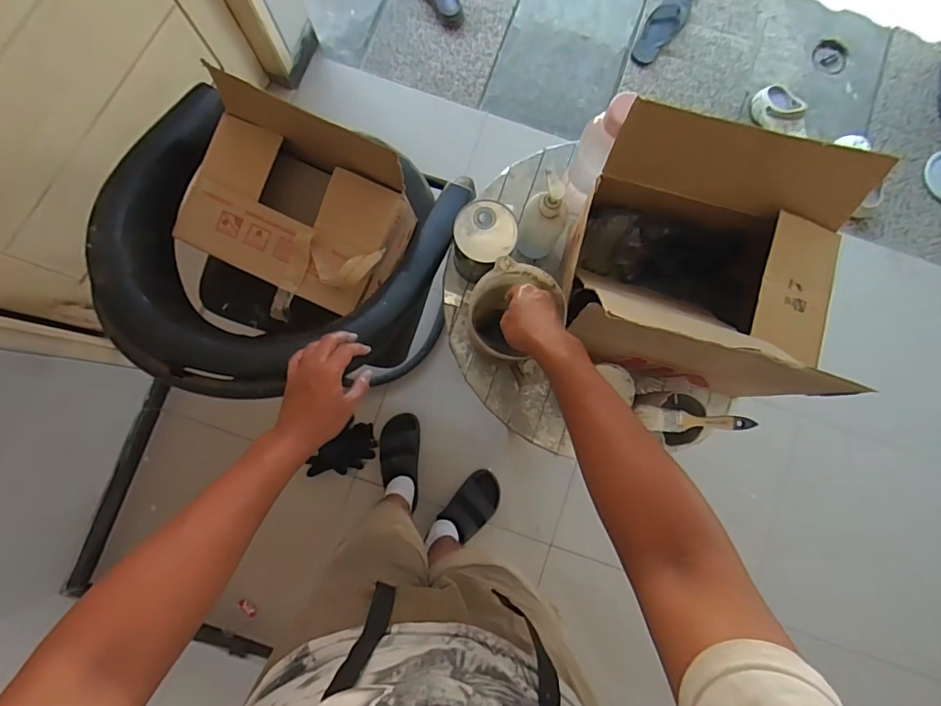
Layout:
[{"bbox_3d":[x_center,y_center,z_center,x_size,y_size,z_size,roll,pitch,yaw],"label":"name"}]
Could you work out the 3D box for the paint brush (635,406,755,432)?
[{"bbox_3d":[0.337,0.104,0.743,0.172,0.021,0.036,5,83,1],"label":"paint brush"}]

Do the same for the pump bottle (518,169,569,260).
[{"bbox_3d":[0.117,-0.205,0.797,0.061,0.209,0.064,0,83,0],"label":"pump bottle"}]

